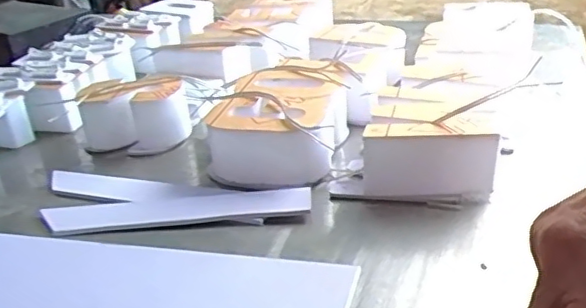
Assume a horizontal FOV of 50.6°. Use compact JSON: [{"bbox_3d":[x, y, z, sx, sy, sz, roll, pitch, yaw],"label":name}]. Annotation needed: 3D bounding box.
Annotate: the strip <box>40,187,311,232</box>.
[{"bbox_3d":[-0.076,0.036,0.399,0.171,0.004,0.028,-5,33,3],"label":"strip"}]

